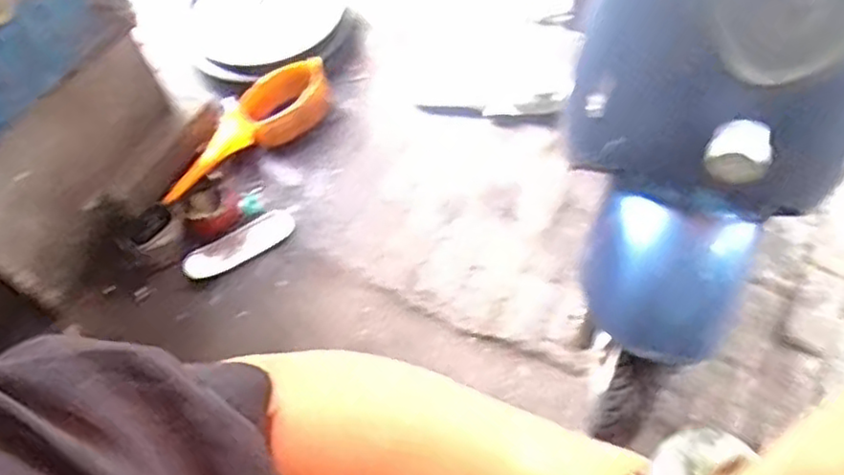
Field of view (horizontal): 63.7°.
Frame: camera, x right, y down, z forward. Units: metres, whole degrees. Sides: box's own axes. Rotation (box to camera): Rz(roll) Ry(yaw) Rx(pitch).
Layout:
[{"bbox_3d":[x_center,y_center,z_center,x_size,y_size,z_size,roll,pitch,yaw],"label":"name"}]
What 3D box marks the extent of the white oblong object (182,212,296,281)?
[{"bbox_3d":[-0.402,0.020,1.506,0.250,0.025,0.072,-29,92,-17],"label":"white oblong object"}]

